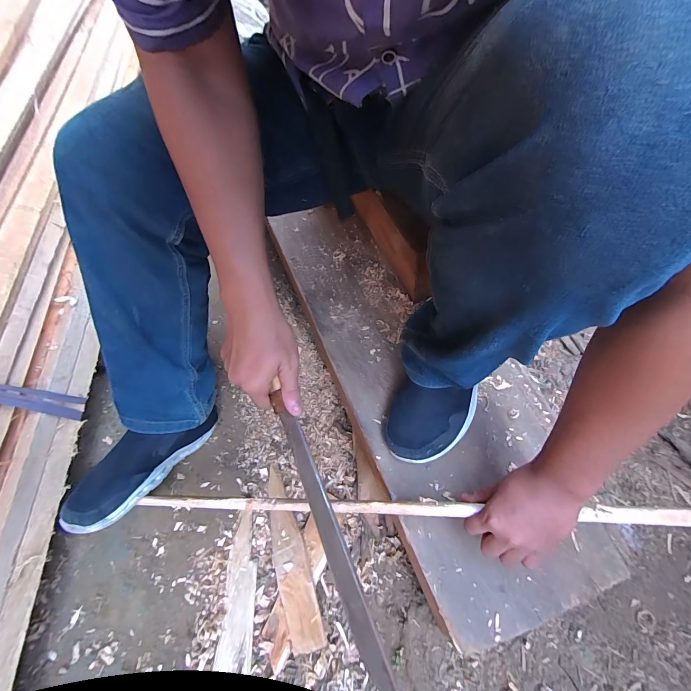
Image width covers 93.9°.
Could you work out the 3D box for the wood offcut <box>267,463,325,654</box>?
[{"bbox_3d":[-0.103,0.355,0.568,0.061,0.014,0.277,-28,56,6],"label":"wood offcut"}]

